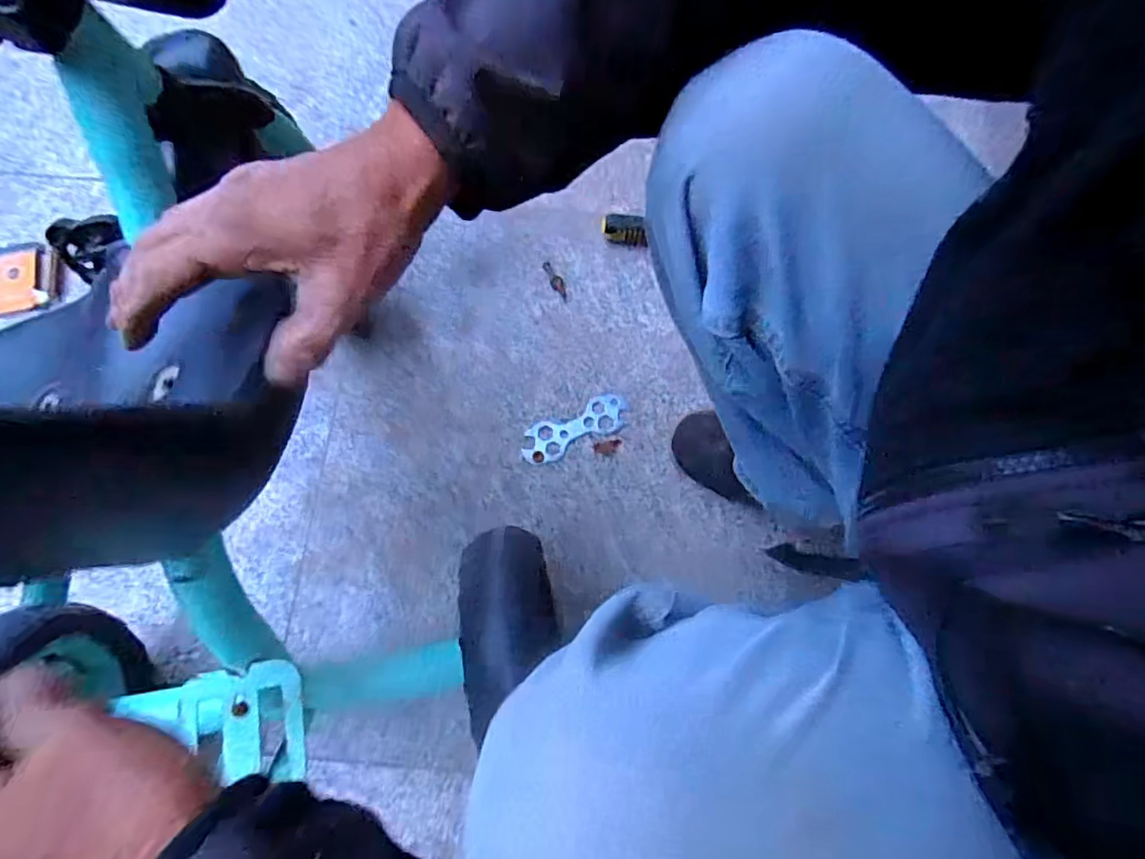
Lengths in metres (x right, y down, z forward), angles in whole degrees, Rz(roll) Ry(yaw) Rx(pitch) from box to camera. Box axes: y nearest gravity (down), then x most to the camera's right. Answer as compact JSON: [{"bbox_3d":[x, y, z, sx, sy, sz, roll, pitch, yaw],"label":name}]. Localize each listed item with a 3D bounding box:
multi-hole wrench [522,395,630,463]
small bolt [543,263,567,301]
[{"bbox_3d":[0.002,-0.002,0.630,0.125,0.004,0.044,-24,75,-9],"label":"multi-hole wrench"},{"bbox_3d":[-0.019,-0.178,0.685,0.016,0.007,0.051,-21,74,-9],"label":"small bolt"}]

